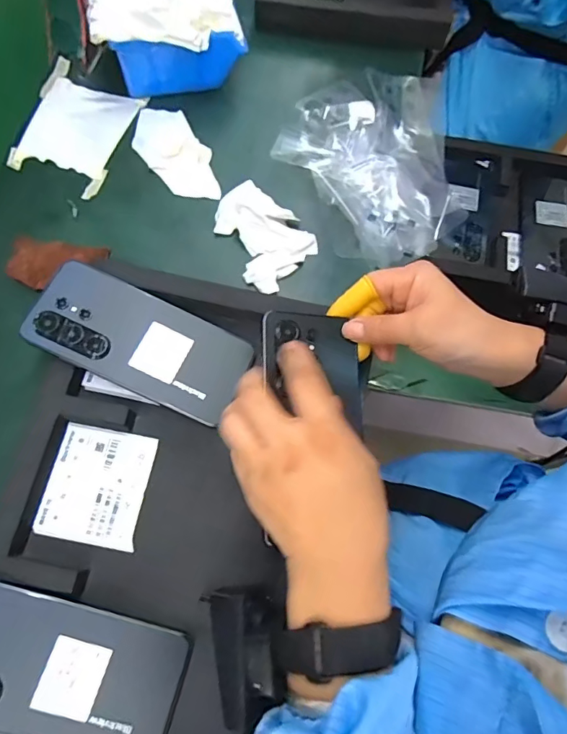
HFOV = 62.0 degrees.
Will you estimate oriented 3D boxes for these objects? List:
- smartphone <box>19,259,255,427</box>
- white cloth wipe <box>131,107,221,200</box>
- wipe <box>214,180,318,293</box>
[{"bbox_3d":[-0.112,-0.021,0.374,0.164,0.004,0.077,26,69,-4],"label":"smartphone"},{"bbox_3d":[-0.110,-0.217,0.470,0.057,0.015,0.128,-31,73,-12],"label":"white cloth wipe"},{"bbox_3d":[-0.025,-0.125,0.436,0.096,0.025,0.075,39,73,12],"label":"wipe"}]

